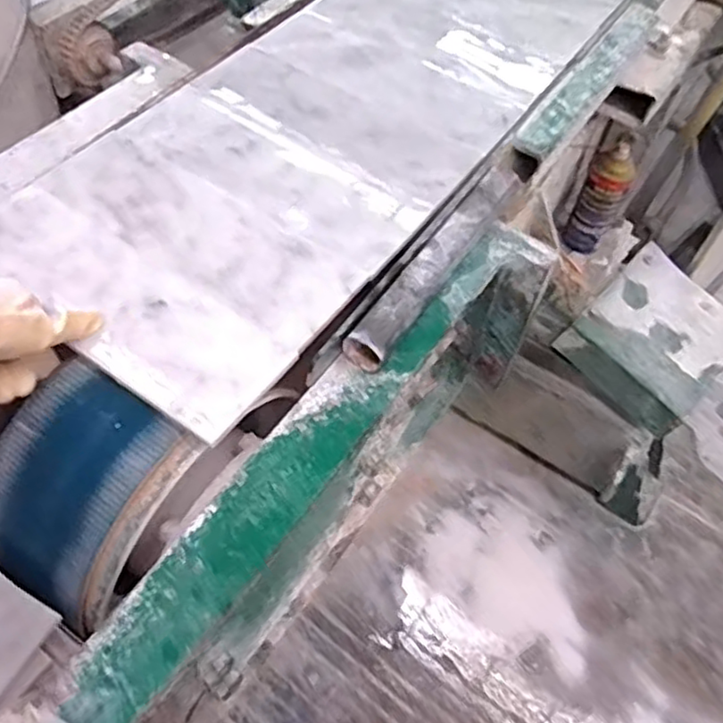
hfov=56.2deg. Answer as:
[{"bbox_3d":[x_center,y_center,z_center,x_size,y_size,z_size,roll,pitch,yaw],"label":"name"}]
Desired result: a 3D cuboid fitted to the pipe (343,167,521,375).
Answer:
[{"bbox_3d":[0.075,-0.096,0.614,0.035,0.029,0.269,32,60,15],"label":"pipe"}]

